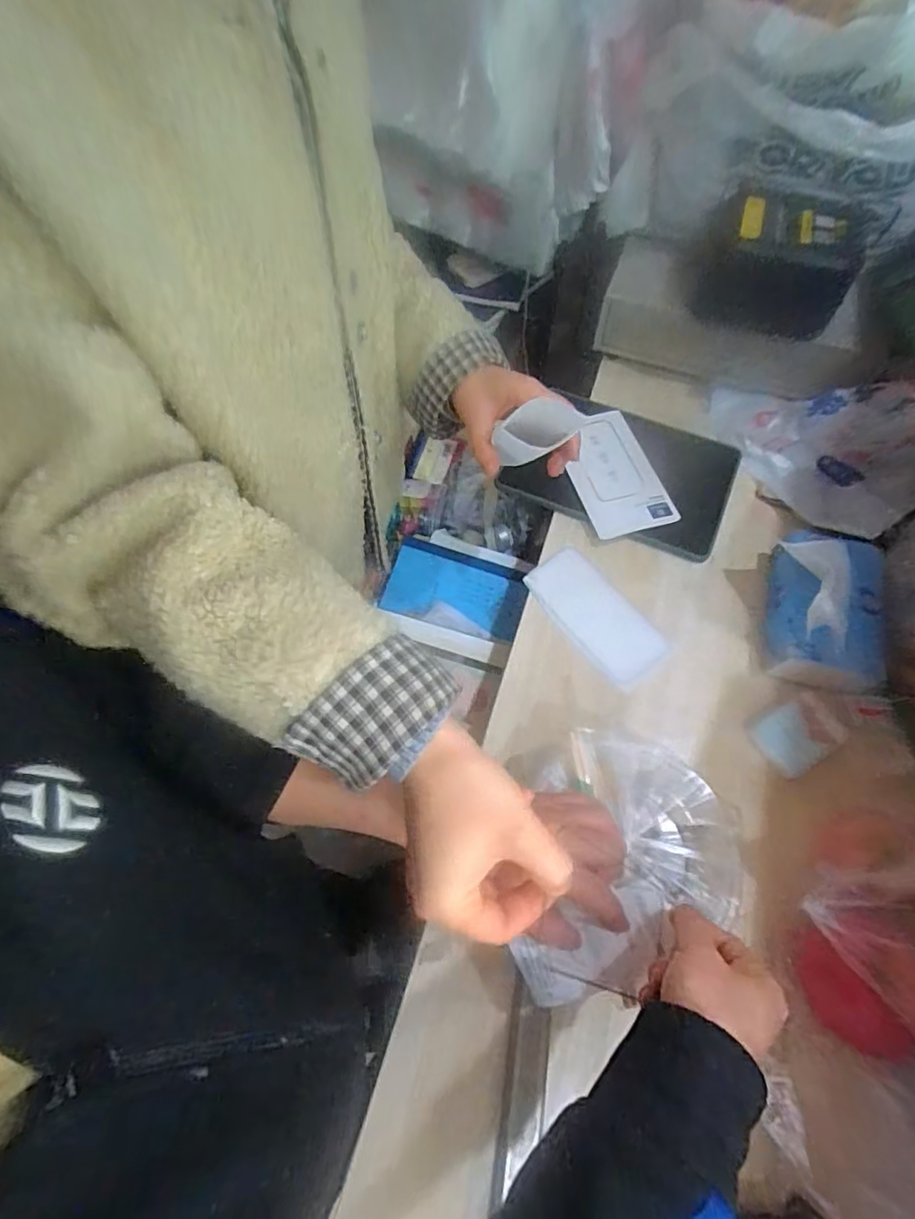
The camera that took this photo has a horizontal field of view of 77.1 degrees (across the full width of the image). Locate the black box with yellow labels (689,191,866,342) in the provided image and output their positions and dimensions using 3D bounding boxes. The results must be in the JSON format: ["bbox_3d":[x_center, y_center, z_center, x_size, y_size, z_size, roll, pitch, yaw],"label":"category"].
[{"bbox_3d":[0.361,-0.389,0.653,0.149,0.106,0.099,14,65,5],"label":"black box with yellow labels"}]

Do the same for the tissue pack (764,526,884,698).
[{"bbox_3d":[0.372,0.000,0.576,0.101,0.082,0.158,8,65,2],"label":"tissue pack"}]

